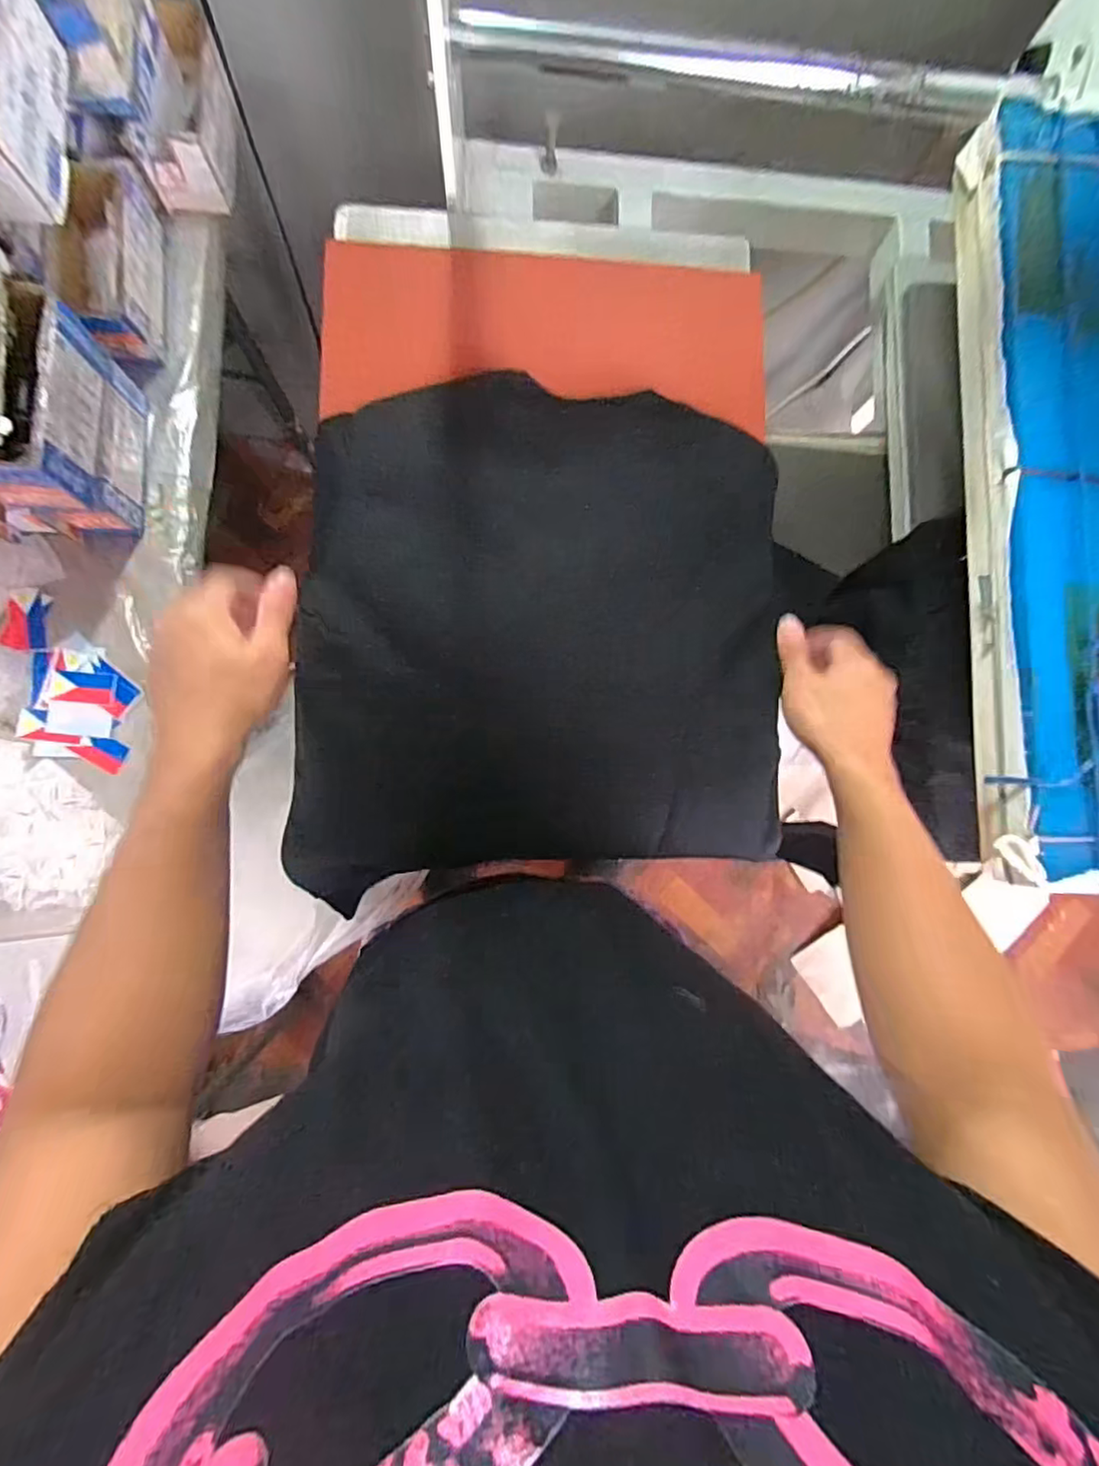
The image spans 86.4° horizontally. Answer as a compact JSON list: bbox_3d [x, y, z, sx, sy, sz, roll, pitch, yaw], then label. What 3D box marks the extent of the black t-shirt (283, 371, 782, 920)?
[{"bbox_3d":[-0.013,-0.083,0.493,0.412,0.078,0.400,-5,85,-6],"label":"black t-shirt"}]

